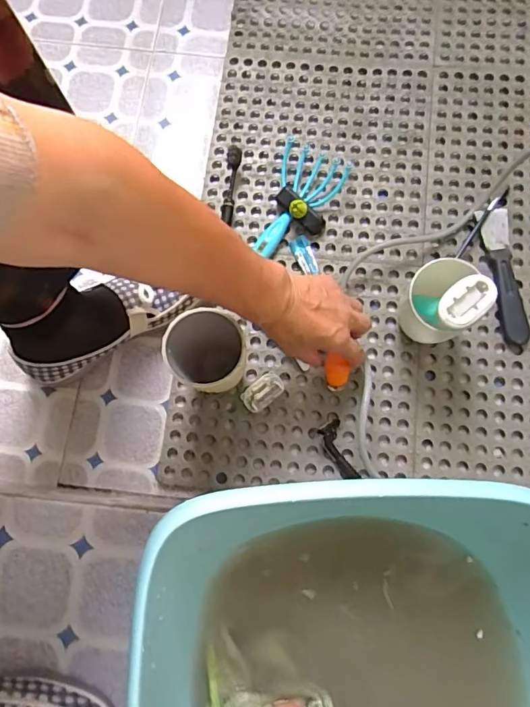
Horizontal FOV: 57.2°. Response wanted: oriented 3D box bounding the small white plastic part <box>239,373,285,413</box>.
[{"bbox_3d":[-0.002,0.046,0.560,0.049,0.021,0.030,-39,79,-7],"label":"small white plastic part"}]

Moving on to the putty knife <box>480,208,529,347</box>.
[{"bbox_3d":[0.285,-0.092,0.579,0.034,0.018,0.168,-4,77,1],"label":"putty knife"}]

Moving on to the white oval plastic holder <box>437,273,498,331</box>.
[{"bbox_3d":[0.187,-0.047,0.450,0.058,0.011,0.037,-41,79,-7],"label":"white oval plastic holder"}]

